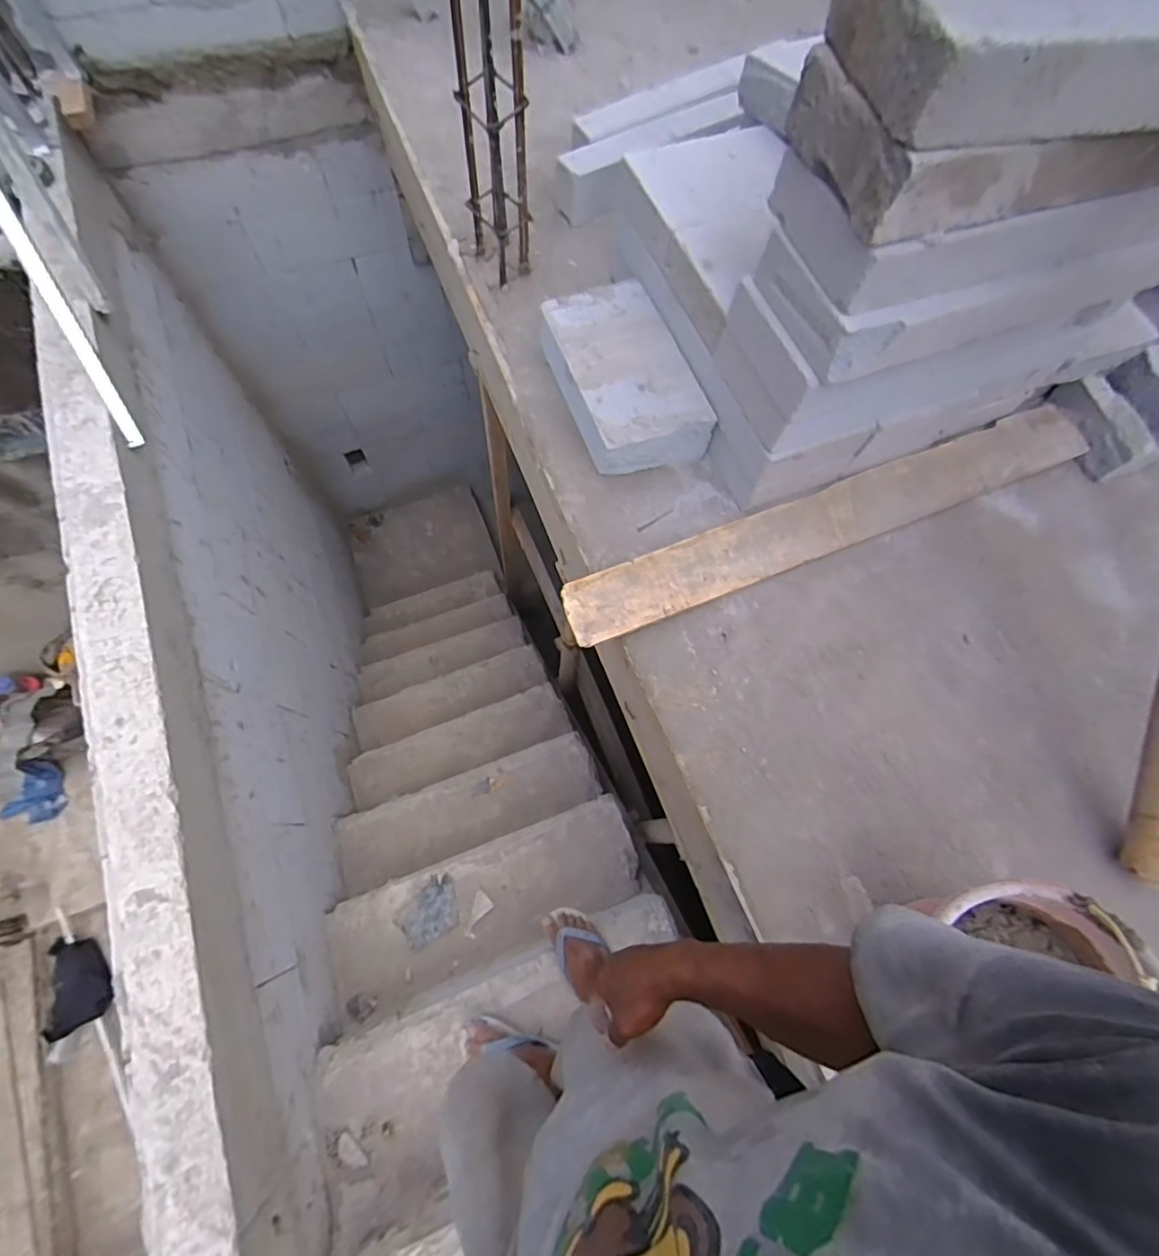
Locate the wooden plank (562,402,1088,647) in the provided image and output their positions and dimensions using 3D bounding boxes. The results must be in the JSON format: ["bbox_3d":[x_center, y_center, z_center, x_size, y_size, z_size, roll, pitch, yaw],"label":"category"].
[{"bbox_3d":[0.475,-0.208,0.996,1.076,0.028,0.117,-22,72,-10],"label":"wooden plank"}]

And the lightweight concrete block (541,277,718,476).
[{"bbox_3d":[0.078,-0.457,1.025,0.205,0.108,0.346,-20,72,-9],"label":"lightweight concrete block"}]

